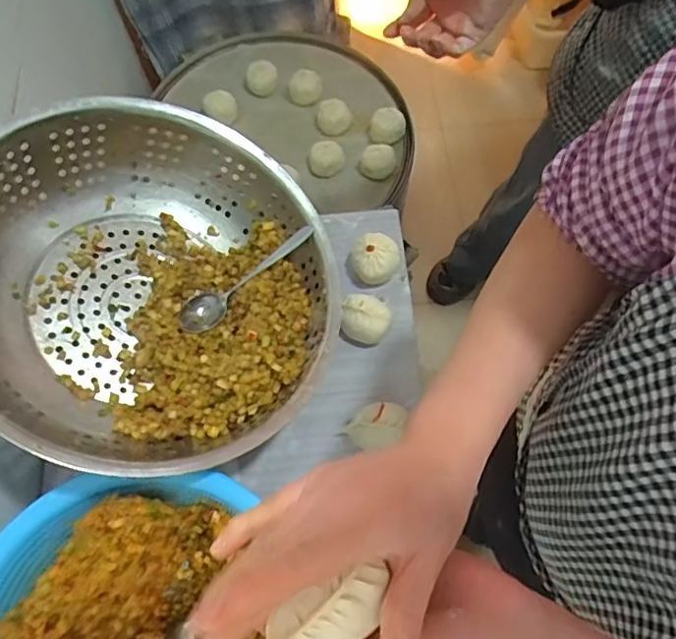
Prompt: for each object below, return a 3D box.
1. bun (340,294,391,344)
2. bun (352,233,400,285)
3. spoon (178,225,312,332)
[{"bbox_3d":[0.036,-0.002,0.730,0.062,0.052,0.056,15,74,7],"label":"bun"},{"bbox_3d":[0.050,-0.084,0.768,0.063,0.052,0.068,-1,73,2],"label":"bun"},{"bbox_3d":[-0.108,-0.047,0.684,0.192,0.037,0.043,-32,74,-7],"label":"spoon"}]

